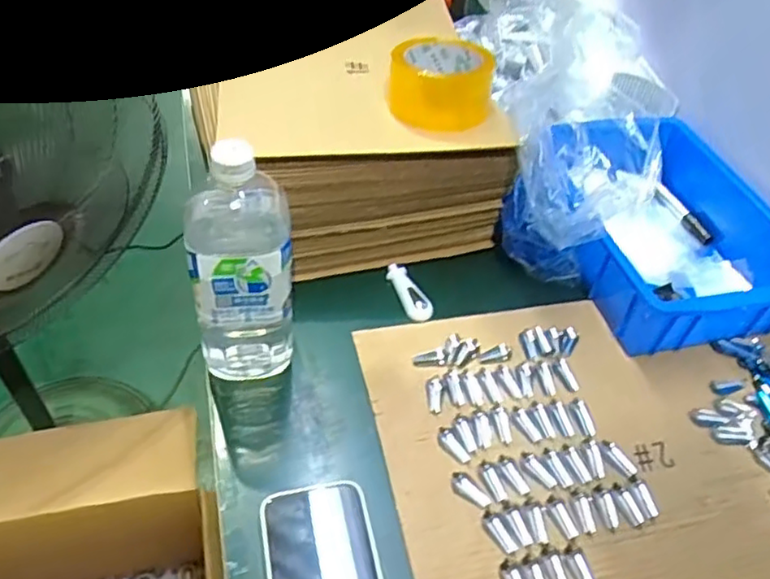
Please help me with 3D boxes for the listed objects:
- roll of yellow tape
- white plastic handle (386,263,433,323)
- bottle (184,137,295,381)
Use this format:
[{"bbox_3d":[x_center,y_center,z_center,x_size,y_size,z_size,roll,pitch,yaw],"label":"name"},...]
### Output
[{"bbox_3d":[0.058,-0.220,0.682,0.101,0.066,0.101,3,47,-4],"label":"roll of yellow tape"},{"bbox_3d":[0.026,0.002,0.688,0.026,0.012,0.078,-16,51,-20],"label":"white plastic handle"},{"bbox_3d":[-0.119,-0.021,0.541,0.084,0.227,0.089,-9,49,-15],"label":"bottle"}]

